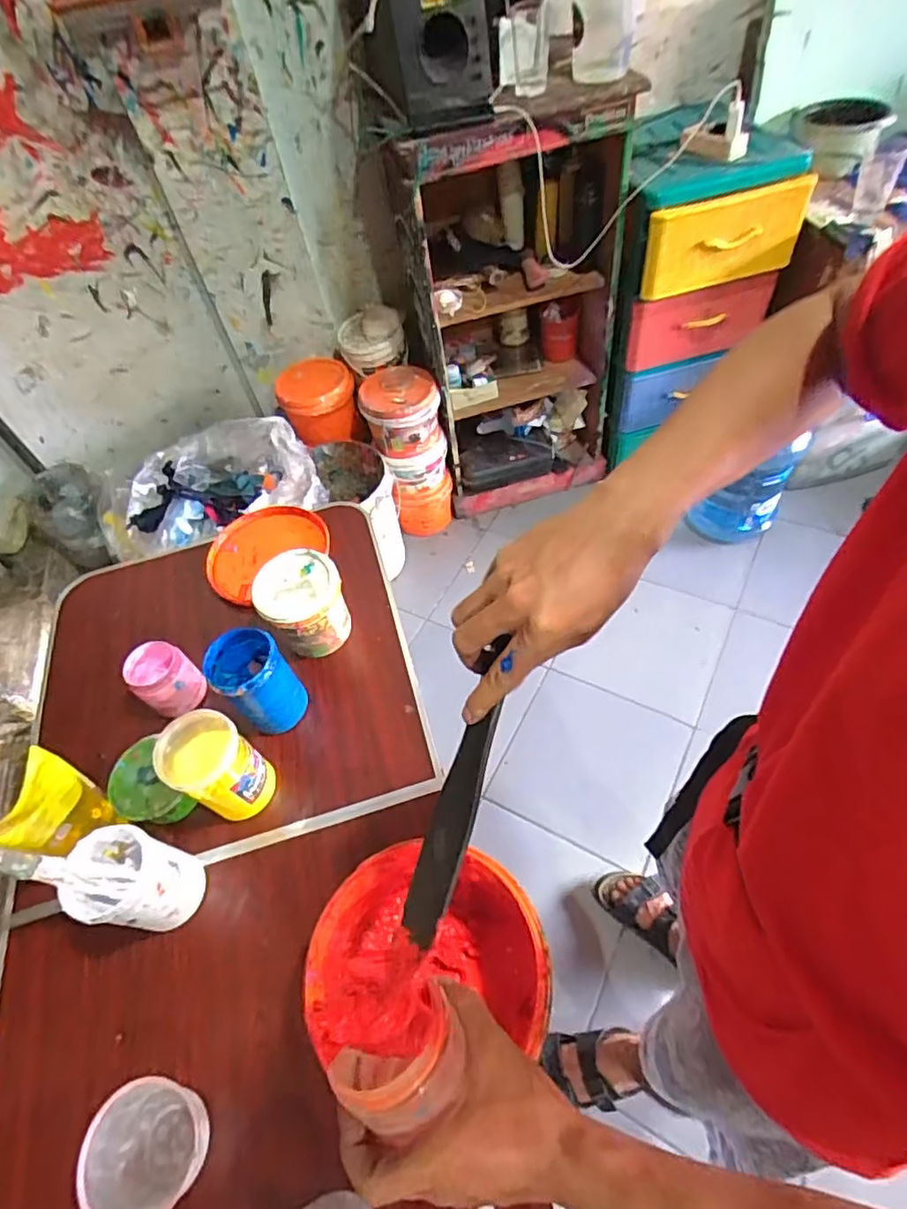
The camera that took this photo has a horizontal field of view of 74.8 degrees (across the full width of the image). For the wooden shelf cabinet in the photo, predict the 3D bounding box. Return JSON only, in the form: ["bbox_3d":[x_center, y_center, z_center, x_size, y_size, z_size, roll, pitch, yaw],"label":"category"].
[{"bbox_3d":[0.148,-0.827,1.741,0.548,1.052,0.457,-20,54,-6],"label":"wooden shelf cabinet"}]

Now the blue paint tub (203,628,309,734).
[{"bbox_3d":[-0.278,0.112,0.851,0.098,0.135,0.094,-39,59,-18],"label":"blue paint tub"}]

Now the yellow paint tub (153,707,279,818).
[{"bbox_3d":[-0.310,0.216,0.786,0.098,0.154,0.098,37,68,28],"label":"yellow paint tub"}]

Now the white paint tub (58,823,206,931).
[{"bbox_3d":[-0.375,0.332,0.708,0.098,0.141,0.095,-4,54,5],"label":"white paint tub"}]

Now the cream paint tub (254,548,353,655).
[{"bbox_3d":[-0.233,0.000,0.928,0.124,0.123,0.114,-4,54,5],"label":"cream paint tub"}]

